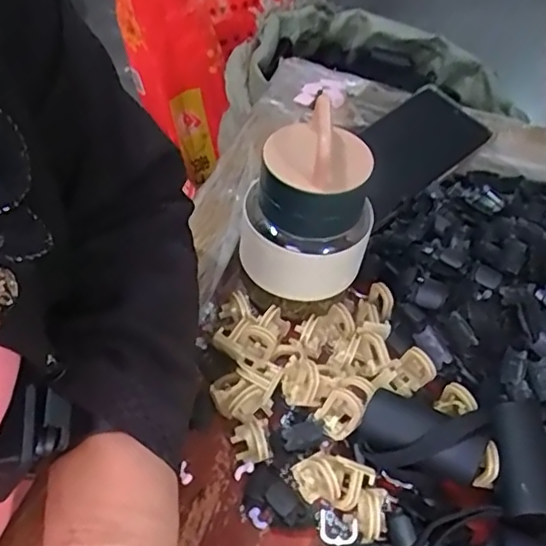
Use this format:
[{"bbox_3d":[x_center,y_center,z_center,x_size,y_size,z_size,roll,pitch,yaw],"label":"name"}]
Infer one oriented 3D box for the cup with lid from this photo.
[{"bbox_3d":[0.018,-0.034,0.339,0.076,0.116,0.063,13,47,6],"label":"cup with lid"}]

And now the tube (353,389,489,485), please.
[{"bbox_3d":[0.077,0.086,0.301,0.062,0.025,0.030,25,50,17],"label":"tube"}]

